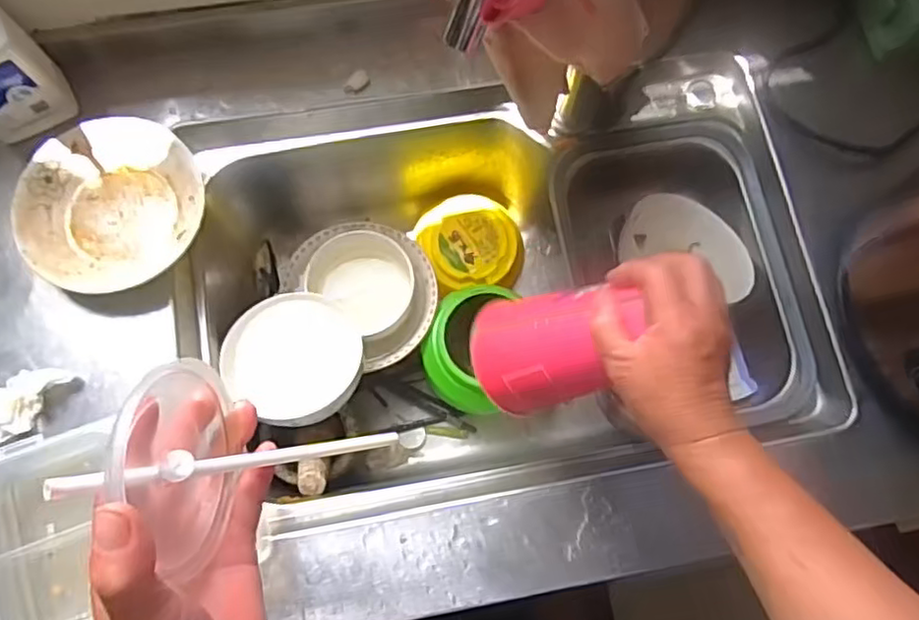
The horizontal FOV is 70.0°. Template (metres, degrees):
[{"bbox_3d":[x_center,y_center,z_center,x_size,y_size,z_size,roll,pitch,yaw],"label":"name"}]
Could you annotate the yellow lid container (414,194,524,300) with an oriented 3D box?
[{"bbox_3d":[0.016,-0.084,0.844,0.134,0.060,0.121,-13,77,-4],"label":"yellow lid container"}]

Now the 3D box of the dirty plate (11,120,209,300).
[{"bbox_3d":[-0.330,-0.101,0.627,0.163,0.034,0.159,0,76,-1],"label":"dirty plate"}]

